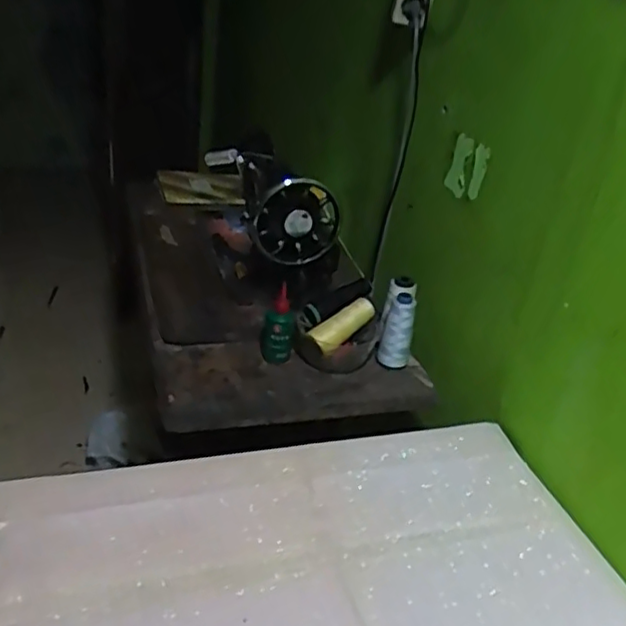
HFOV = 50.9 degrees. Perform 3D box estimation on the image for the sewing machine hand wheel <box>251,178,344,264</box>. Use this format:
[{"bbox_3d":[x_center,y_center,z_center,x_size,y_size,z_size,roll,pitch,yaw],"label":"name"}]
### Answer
[{"bbox_3d":[-0.024,-0.132,0.977,0.132,0.131,0.032,2,30,-11],"label":"sewing machine hand wheel"}]

